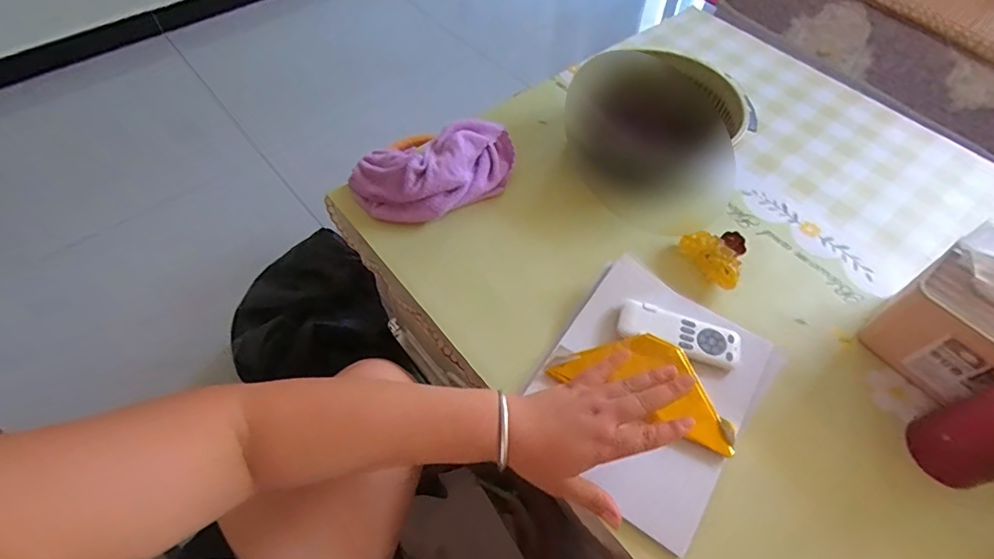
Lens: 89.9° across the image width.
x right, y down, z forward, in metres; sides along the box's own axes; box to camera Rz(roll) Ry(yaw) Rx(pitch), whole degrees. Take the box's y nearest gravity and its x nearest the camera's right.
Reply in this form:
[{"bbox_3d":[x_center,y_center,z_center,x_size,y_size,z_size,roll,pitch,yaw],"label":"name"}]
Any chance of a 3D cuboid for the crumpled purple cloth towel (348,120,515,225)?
[{"bbox_3d":[-0.077,-0.142,0.643,0.220,0.059,0.120,-10,58,-8],"label":"crumpled purple cloth towel"}]

